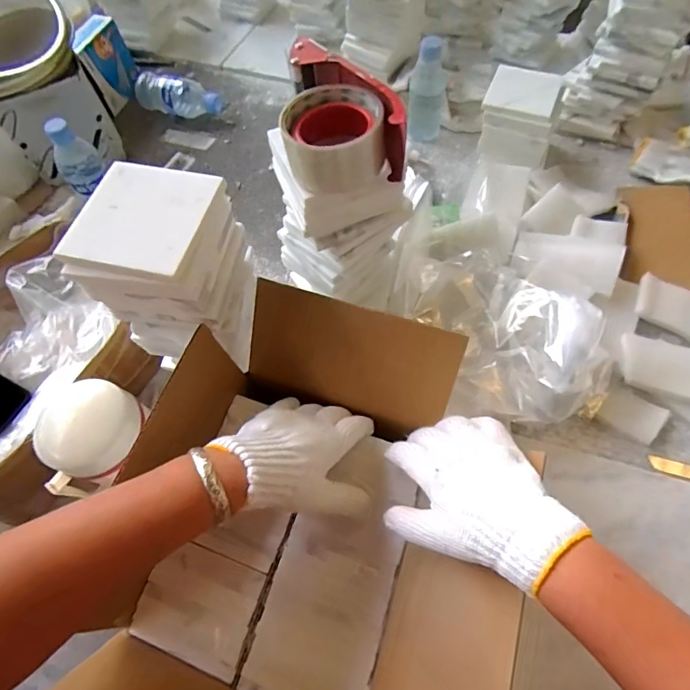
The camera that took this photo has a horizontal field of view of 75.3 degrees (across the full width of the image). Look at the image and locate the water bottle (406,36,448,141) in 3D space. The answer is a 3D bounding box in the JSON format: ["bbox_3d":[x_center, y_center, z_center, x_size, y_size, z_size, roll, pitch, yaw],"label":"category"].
[{"bbox_3d":[0.135,-0.410,0.727,0.059,0.150,0.049,7,64,5],"label":"water bottle"}]

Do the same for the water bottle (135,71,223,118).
[{"bbox_3d":[-0.305,-0.462,0.826,0.157,0.060,0.054,6,64,4],"label":"water bottle"}]

